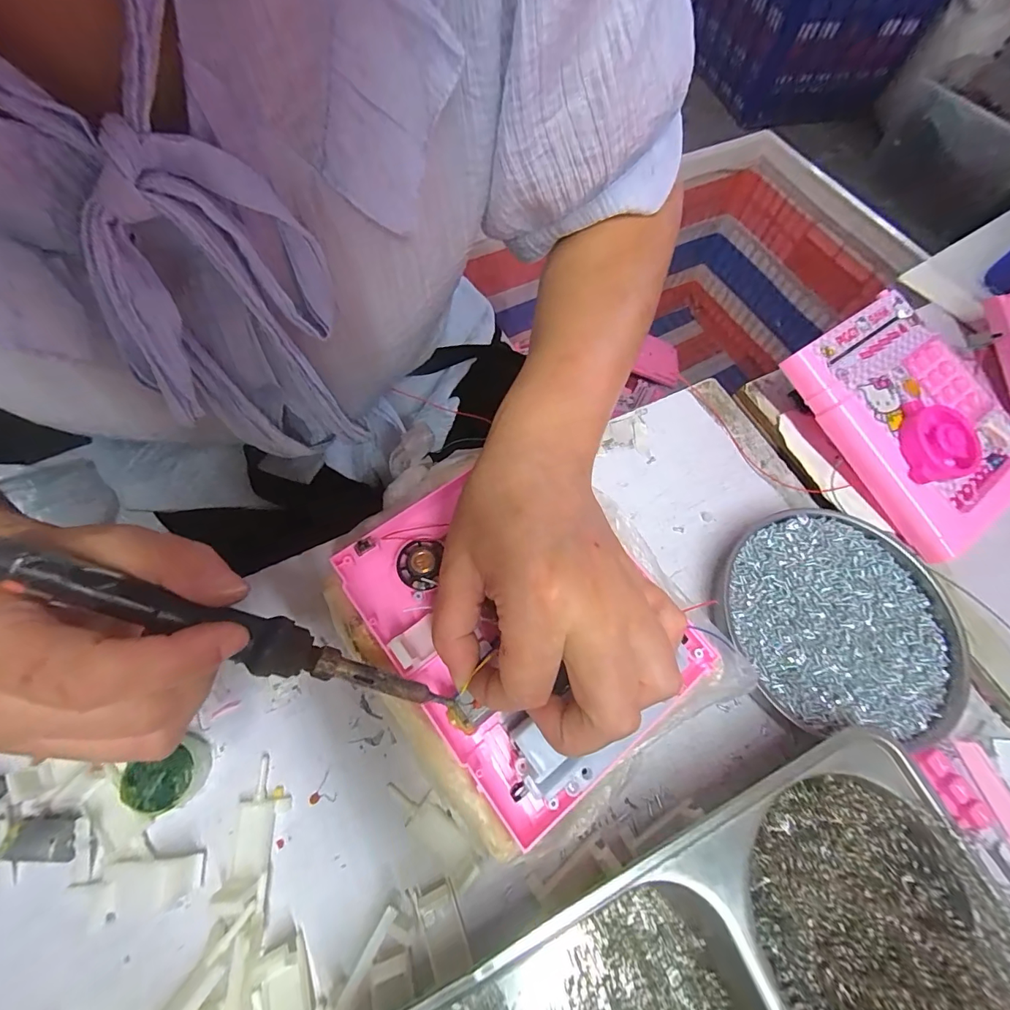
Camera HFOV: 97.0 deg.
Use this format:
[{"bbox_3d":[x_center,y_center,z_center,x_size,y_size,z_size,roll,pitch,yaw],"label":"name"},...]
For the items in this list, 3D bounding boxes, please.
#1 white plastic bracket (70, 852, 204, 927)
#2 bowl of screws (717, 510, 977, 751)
[{"bbox_3d":[-0.168,0.177,0.208,0.048,0.008,0.022,-8,66,-7],"label":"white plastic bracket"},{"bbox_3d":[0.195,0.068,0.269,0.135,0.024,0.125,1,65,-3],"label":"bowl of screws"}]

